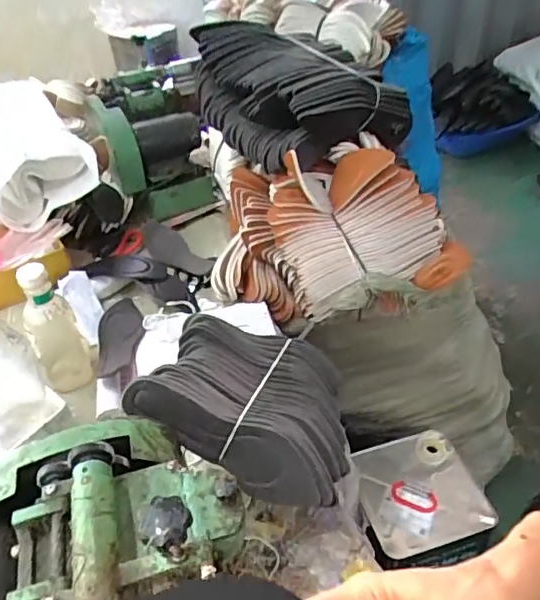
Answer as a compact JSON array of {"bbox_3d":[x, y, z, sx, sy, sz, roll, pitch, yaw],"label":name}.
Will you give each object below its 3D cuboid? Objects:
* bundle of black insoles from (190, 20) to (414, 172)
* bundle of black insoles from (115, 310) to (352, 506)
[{"bbox_3d":[0.051,-0.375,1.021,0.353,0.202,0.253,27,49,32],"label":"bundle of black insoles"},{"bbox_3d":[-0.021,0.137,0.775,0.277,0.095,0.300,26,19,-1],"label":"bundle of black insoles"}]

